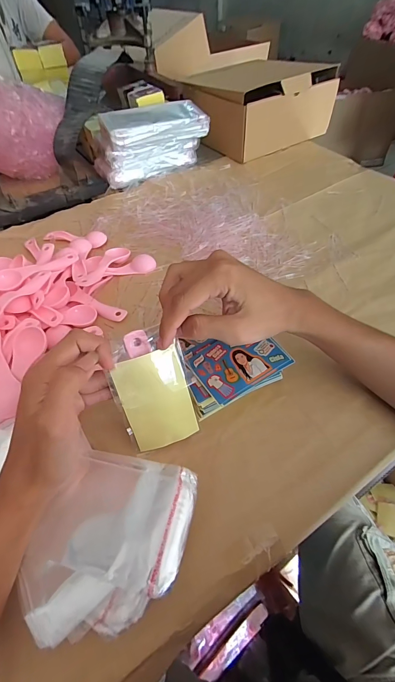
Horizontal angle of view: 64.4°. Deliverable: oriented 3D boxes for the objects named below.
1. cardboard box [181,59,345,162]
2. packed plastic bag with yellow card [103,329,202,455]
[{"bbox_3d":[0.118,-0.532,0.694,0.256,0.115,0.257,-30,56,-18],"label":"cardboard box"},{"bbox_3d":[-0.038,0.045,0.281,0.066,0.114,0.011,-18,20,-9],"label":"packed plastic bag with yellow card"}]

